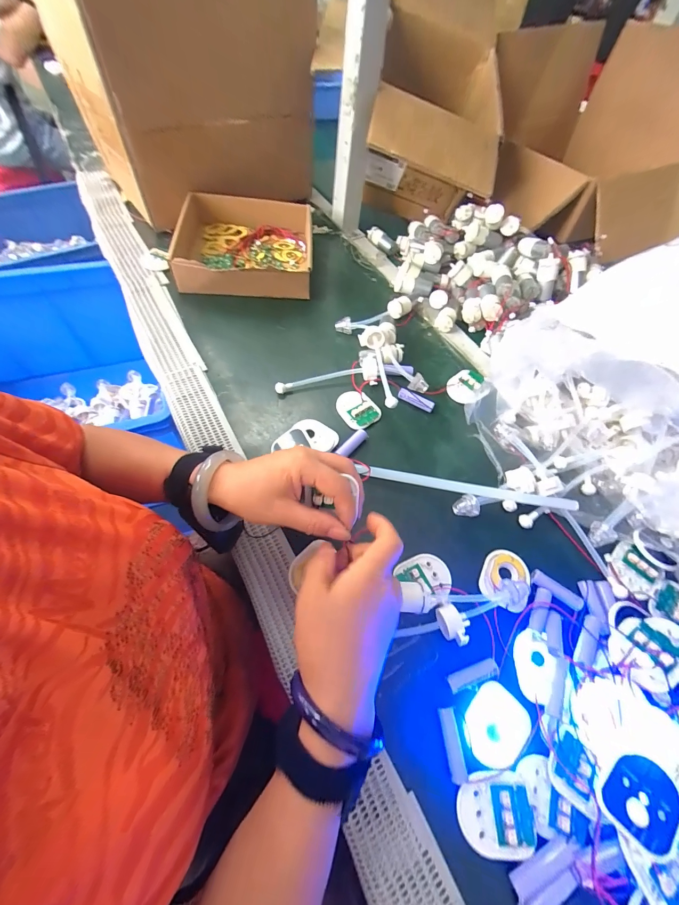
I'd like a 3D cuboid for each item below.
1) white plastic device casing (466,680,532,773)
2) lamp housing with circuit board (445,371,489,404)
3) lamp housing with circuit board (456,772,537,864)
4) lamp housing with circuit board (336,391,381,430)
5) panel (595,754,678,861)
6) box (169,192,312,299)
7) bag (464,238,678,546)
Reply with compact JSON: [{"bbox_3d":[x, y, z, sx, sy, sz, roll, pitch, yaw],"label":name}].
[{"bbox_3d":[0.138,0.239,0.296,0.050,0.006,0.059,42,64,18],"label":"white plastic device casing"},{"bbox_3d":[0.185,-0.093,0.485,0.054,0.016,0.054,0,63,1],"label":"lamp housing with circuit board"},{"bbox_3d":[0.124,0.287,0.264,0.057,0.010,0.049,-2,60,-7],"label":"lamp housing with circuit board"},{"bbox_3d":[0.023,-0.058,0.451,0.059,0.009,0.044,38,63,16],"label":"lamp housing with circuit board"},{"bbox_3d":[0.228,0.262,0.254,0.056,0.007,0.051,-34,58,-20],"label":"panel"},{"bbox_3d":[-0.161,-0.349,0.576,0.223,0.063,0.218,1,60,-5],"label":"box"},{"bbox_3d":[0.390,-0.092,0.390,0.450,0.160,0.299,-38,71,-20],"label":"bag"}]

